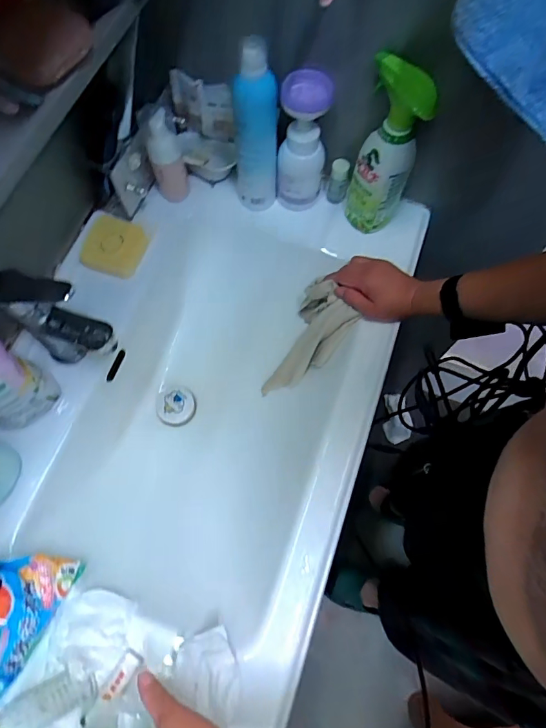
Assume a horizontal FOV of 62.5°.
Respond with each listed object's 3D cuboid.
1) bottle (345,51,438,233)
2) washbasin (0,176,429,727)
[{"bbox_3d":[0.151,-0.277,0.606,0.073,0.209,0.092,13,75,3],"label":"bottle"},{"bbox_3d":[-0.094,0.021,0.696,0.447,0.204,0.681,20,75,5],"label":"washbasin"}]

